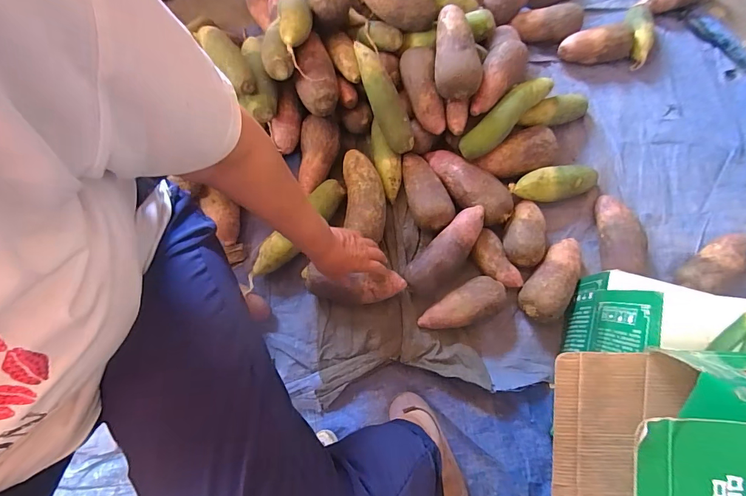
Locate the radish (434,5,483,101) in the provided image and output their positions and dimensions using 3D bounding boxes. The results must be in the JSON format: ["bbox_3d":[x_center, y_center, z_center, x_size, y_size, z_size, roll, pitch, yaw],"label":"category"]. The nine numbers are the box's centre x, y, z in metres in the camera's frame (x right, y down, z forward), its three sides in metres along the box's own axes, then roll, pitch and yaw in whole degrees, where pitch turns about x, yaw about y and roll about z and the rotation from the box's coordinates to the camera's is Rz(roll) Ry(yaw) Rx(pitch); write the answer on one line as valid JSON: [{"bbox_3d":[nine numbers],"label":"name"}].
[{"bbox_3d":[0.141,-0.343,0.639,0.073,0.062,0.159,-10,93,-2],"label":"radish"}]

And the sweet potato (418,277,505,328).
[{"bbox_3d":[0.161,0.108,0.648,0.152,0.053,0.065,-30,78,-7],"label":"sweet potato"}]

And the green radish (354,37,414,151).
[{"bbox_3d":[0.020,-0.278,0.685,0.049,0.047,0.204,-31,109,-7],"label":"green radish"}]

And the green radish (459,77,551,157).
[{"bbox_3d":[0.253,-0.248,0.700,0.199,0.055,0.053,-42,79,11],"label":"green radish"}]

